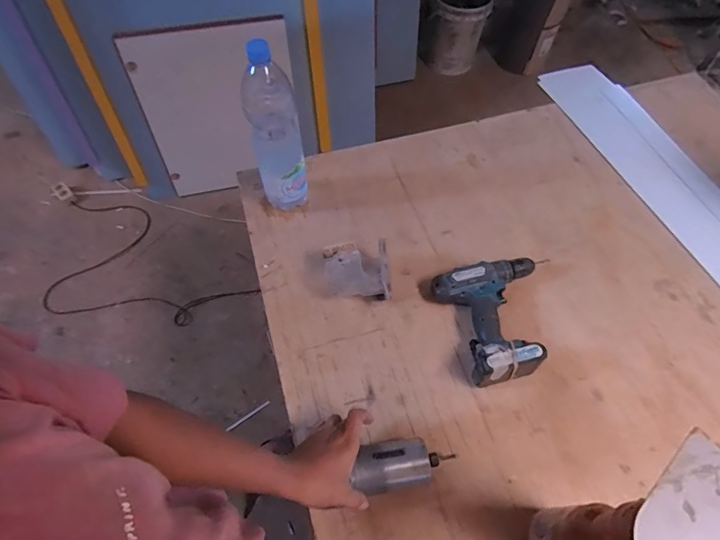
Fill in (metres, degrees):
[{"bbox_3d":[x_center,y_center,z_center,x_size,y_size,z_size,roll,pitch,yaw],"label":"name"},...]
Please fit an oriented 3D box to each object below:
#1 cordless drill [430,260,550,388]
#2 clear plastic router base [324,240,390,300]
[{"bbox_3d":[0.252,0.070,0.738,0.203,0.080,0.208,-15,61,-10],"label":"cordless drill"},{"bbox_3d":[-0.008,0.003,0.760,0.112,0.094,0.111,-4,60,-4],"label":"clear plastic router base"}]

